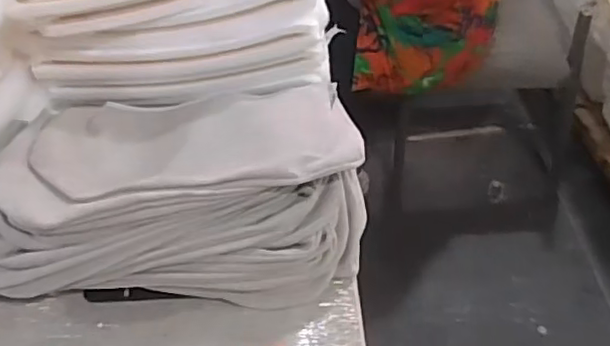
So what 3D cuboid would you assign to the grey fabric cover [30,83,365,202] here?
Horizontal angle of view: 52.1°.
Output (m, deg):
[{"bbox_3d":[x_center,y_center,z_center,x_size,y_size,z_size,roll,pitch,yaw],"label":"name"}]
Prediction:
[{"bbox_3d":[-0.151,-0.049,0.868,0.432,0.036,0.232,-6,36,0],"label":"grey fabric cover"}]

